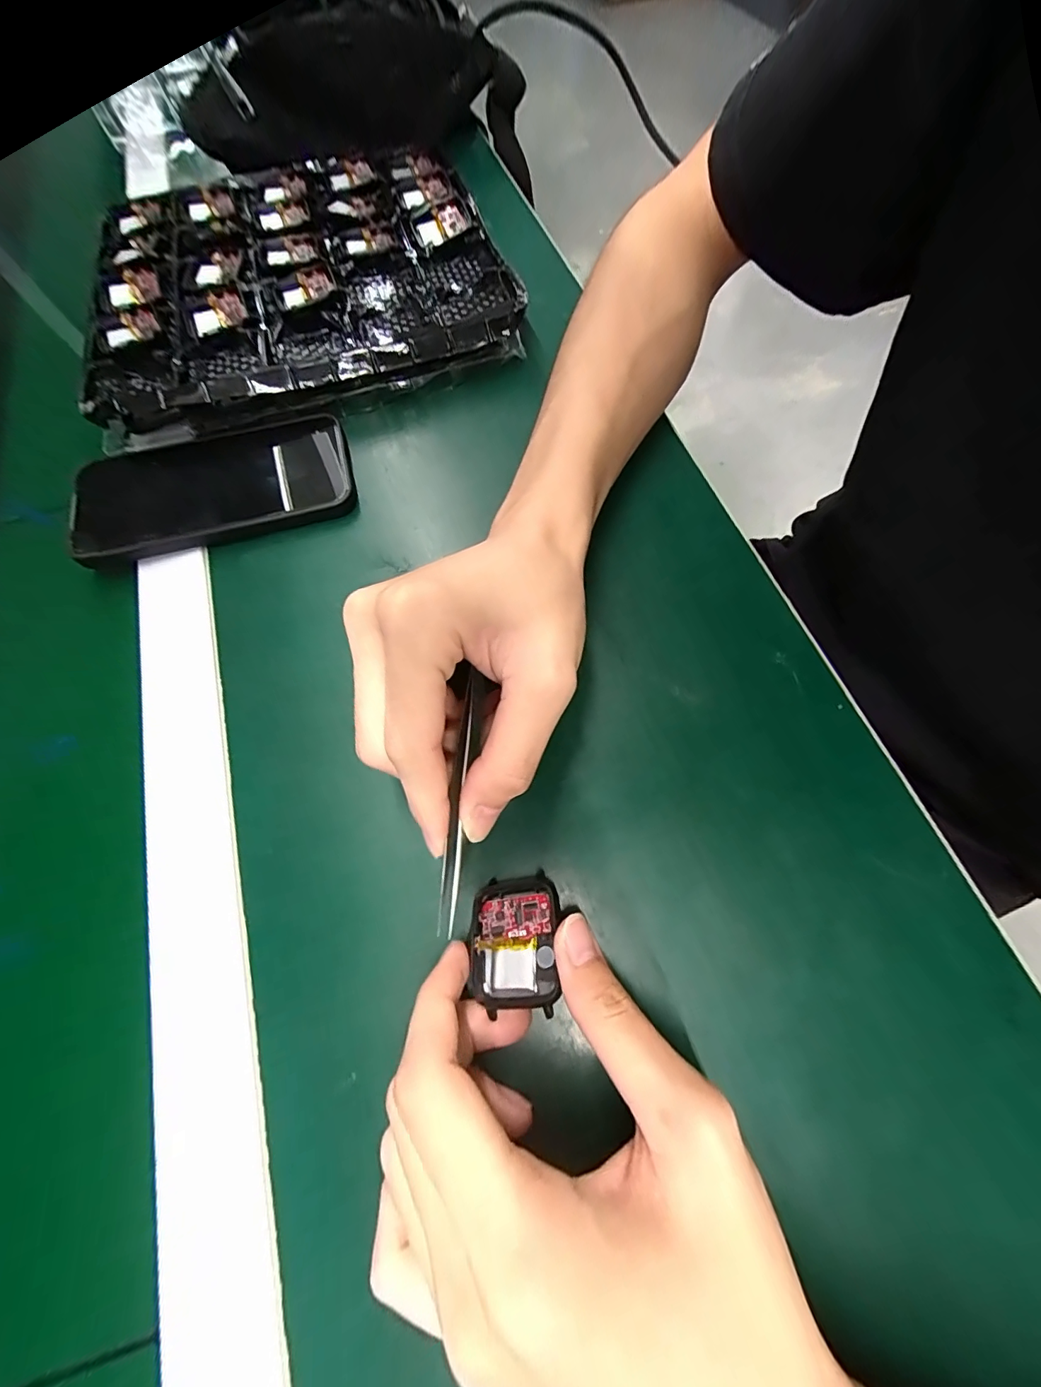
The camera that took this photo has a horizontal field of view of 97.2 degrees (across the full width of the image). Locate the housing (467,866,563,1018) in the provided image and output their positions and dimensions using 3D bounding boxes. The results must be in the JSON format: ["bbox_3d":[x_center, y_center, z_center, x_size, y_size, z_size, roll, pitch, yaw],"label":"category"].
[{"bbox_3d":[-0.003,0.097,0.183,0.036,0.005,0.046,-12,53,18],"label":"housing"}]

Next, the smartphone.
[{"bbox_3d":[-0.186,-0.128,0.282,0.159,0.011,0.082,-16,69,-2],"label":"smartphone"}]

